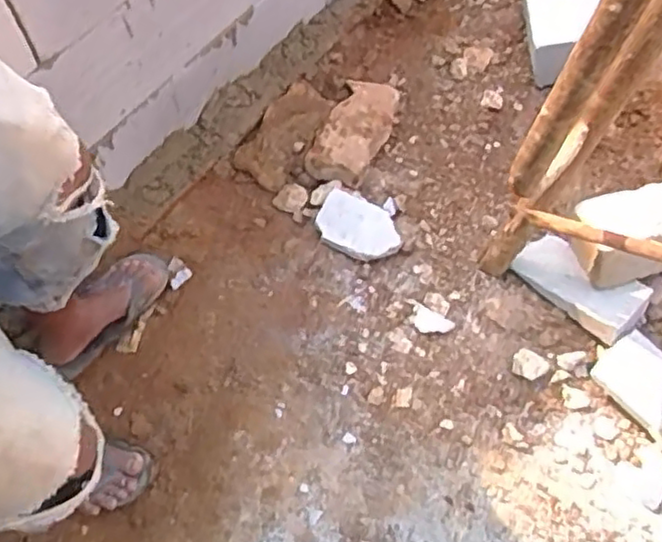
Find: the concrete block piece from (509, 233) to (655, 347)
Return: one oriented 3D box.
[{"bbox_3d":[0.402,0.021,1.112,0.104,0.060,0.211,-39,58,-17],"label":"concrete block piece"}]

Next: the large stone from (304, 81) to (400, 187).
[{"bbox_3d":[0.047,-0.266,1.277,0.119,0.054,0.240,24,68,6],"label":"large stone"}]

